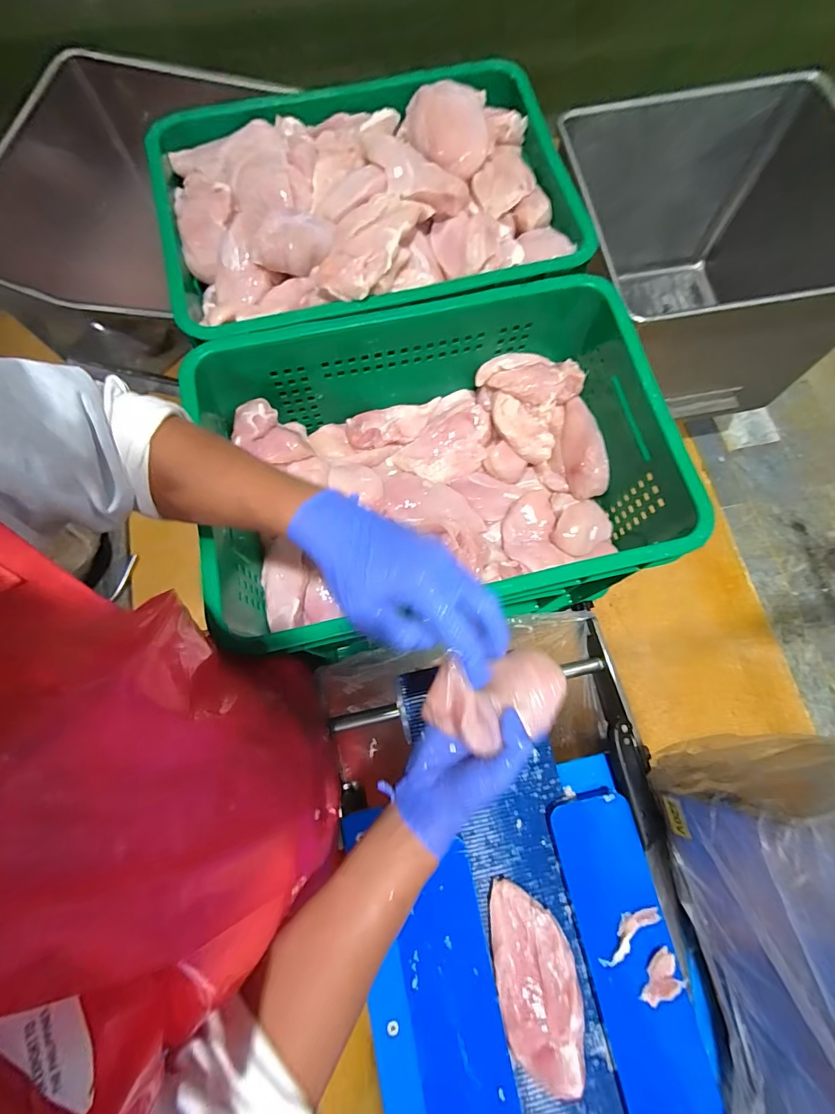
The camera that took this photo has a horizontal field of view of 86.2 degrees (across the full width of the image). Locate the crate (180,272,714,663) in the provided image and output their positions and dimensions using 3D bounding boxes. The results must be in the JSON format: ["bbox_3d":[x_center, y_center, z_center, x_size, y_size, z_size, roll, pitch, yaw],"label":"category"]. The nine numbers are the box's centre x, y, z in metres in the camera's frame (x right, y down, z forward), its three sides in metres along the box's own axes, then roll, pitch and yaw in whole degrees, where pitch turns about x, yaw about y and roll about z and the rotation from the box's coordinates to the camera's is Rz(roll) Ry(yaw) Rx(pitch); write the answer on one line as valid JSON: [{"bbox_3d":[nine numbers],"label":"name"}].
[{"bbox_3d":[0.027,-0.106,0.562,0.516,0.193,0.355,-13,75,-2],"label":"crate"}]

